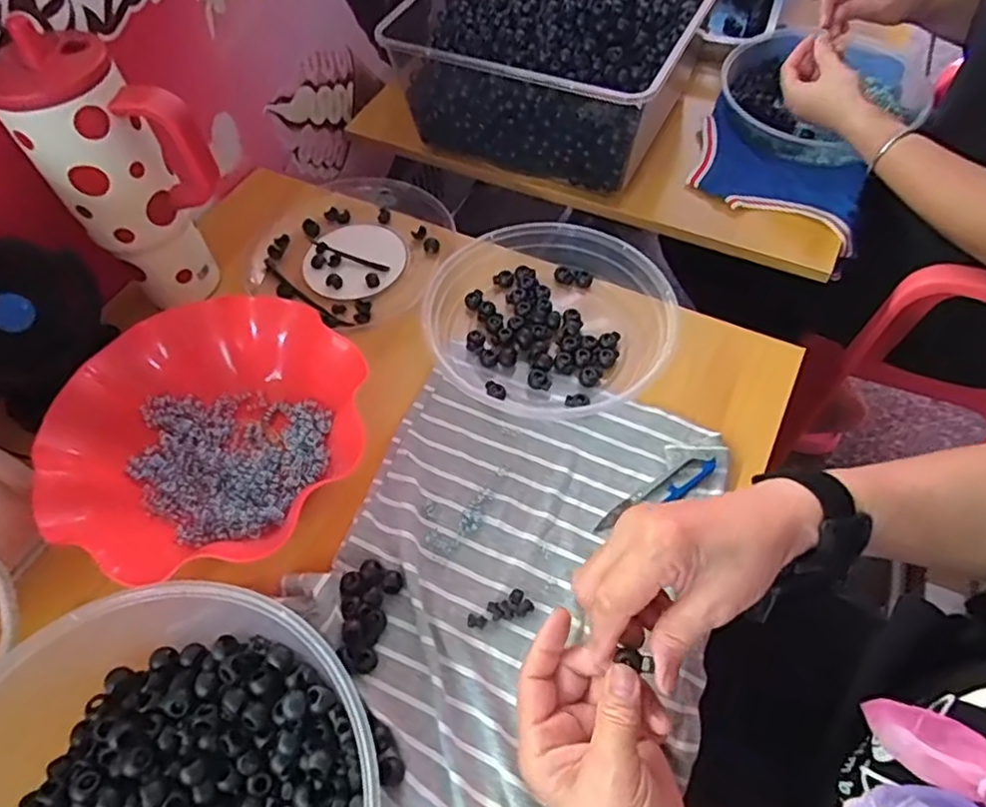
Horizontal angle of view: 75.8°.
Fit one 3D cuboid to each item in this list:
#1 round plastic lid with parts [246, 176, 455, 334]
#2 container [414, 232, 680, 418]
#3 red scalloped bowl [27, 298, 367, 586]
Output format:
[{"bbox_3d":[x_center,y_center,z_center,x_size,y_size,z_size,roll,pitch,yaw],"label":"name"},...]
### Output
[{"bbox_3d":[-0.142,-0.149,0.622,0.182,0.026,0.185,-1,57,2],"label":"round plastic lid with parts"},{"bbox_3d":[0.050,-0.073,0.538,0.208,0.038,0.181,9,58,9],"label":"container"},{"bbox_3d":[-0.207,0.015,0.478,0.212,0.059,0.205,-1,57,2],"label":"red scalloped bowl"}]

